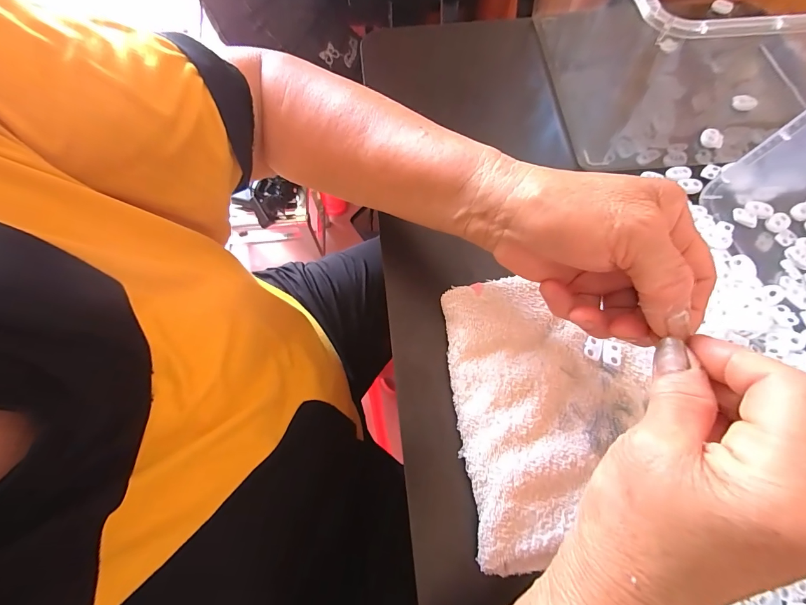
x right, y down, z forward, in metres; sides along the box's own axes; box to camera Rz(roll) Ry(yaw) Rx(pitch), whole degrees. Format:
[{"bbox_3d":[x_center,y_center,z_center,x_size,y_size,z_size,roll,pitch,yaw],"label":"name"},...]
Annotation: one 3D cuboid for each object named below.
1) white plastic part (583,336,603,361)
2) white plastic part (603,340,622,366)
[{"bbox_3d":[0.142,0.034,0.267,0.013,0.004,0.016,16,69,7],"label":"white plastic part"},{"bbox_3d":[0.156,0.037,0.266,0.014,0.004,0.018,14,68,6],"label":"white plastic part"}]

